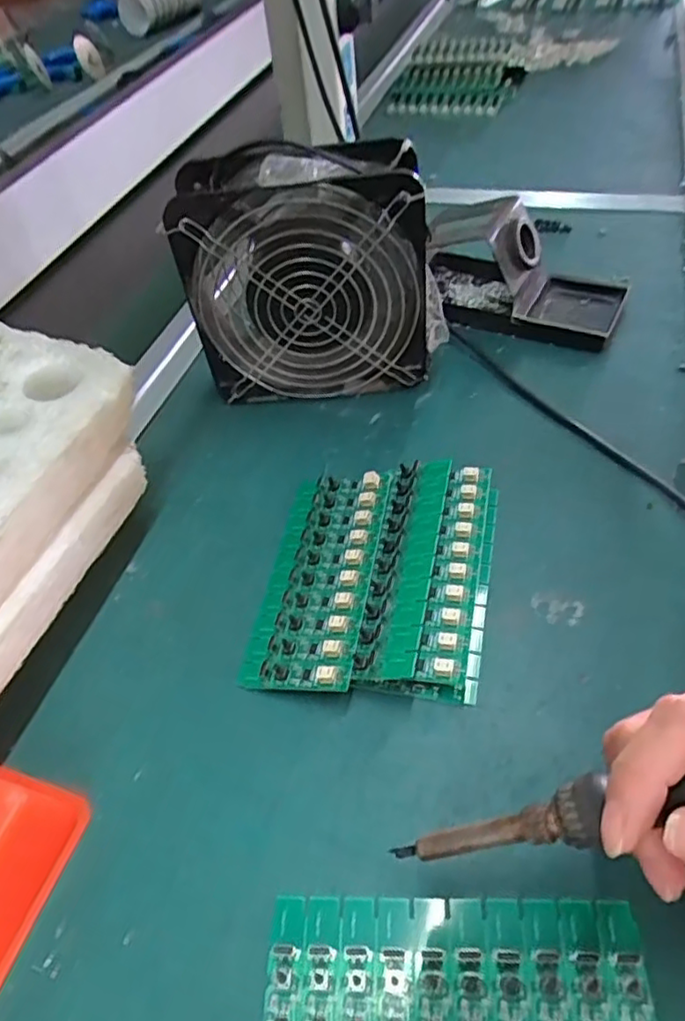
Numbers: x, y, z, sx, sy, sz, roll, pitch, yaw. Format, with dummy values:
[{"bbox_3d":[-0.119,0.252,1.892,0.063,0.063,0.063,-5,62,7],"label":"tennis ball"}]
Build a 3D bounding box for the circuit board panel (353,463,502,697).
[{"bbox_3d":[0.048,0.031,0.340,0.060,0.024,0.140,6,51,12],"label":"circuit board panel"}]

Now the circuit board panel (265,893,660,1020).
[{"bbox_3d":[0.041,0.178,0.232,0.138,0.005,0.063,-2,48,6],"label":"circuit board panel"}]

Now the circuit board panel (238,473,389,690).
[{"bbox_3d":[-0.013,0.033,0.351,0.061,0.007,0.138,-4,49,22],"label":"circuit board panel"}]

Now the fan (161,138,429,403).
[{"bbox_3d":[-0.020,-0.151,0.422,0.158,0.156,0.060,-5,49,2],"label":"fan"}]

